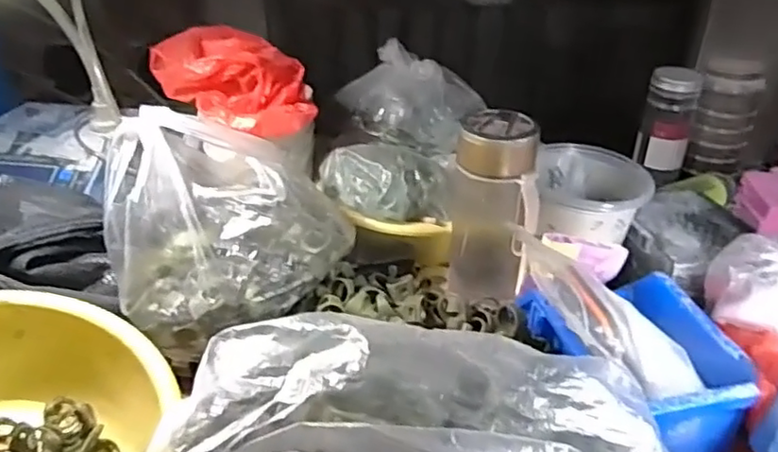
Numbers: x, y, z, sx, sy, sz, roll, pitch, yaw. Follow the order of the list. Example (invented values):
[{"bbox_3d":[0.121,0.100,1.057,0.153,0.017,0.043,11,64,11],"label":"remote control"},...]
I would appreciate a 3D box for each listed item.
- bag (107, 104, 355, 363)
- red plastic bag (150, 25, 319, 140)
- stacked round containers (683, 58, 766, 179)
[{"bbox_3d":[-0.127,-0.006,0.522,0.196,0.139,0.131,-14,34,-20],"label":"bag"},{"bbox_3d":[-0.146,-0.147,0.625,0.152,0.071,0.114,21,38,31],"label":"red plastic bag"},{"bbox_3d":[0.420,-0.134,0.788,0.063,0.143,0.059,18,36,27],"label":"stacked round containers"}]

